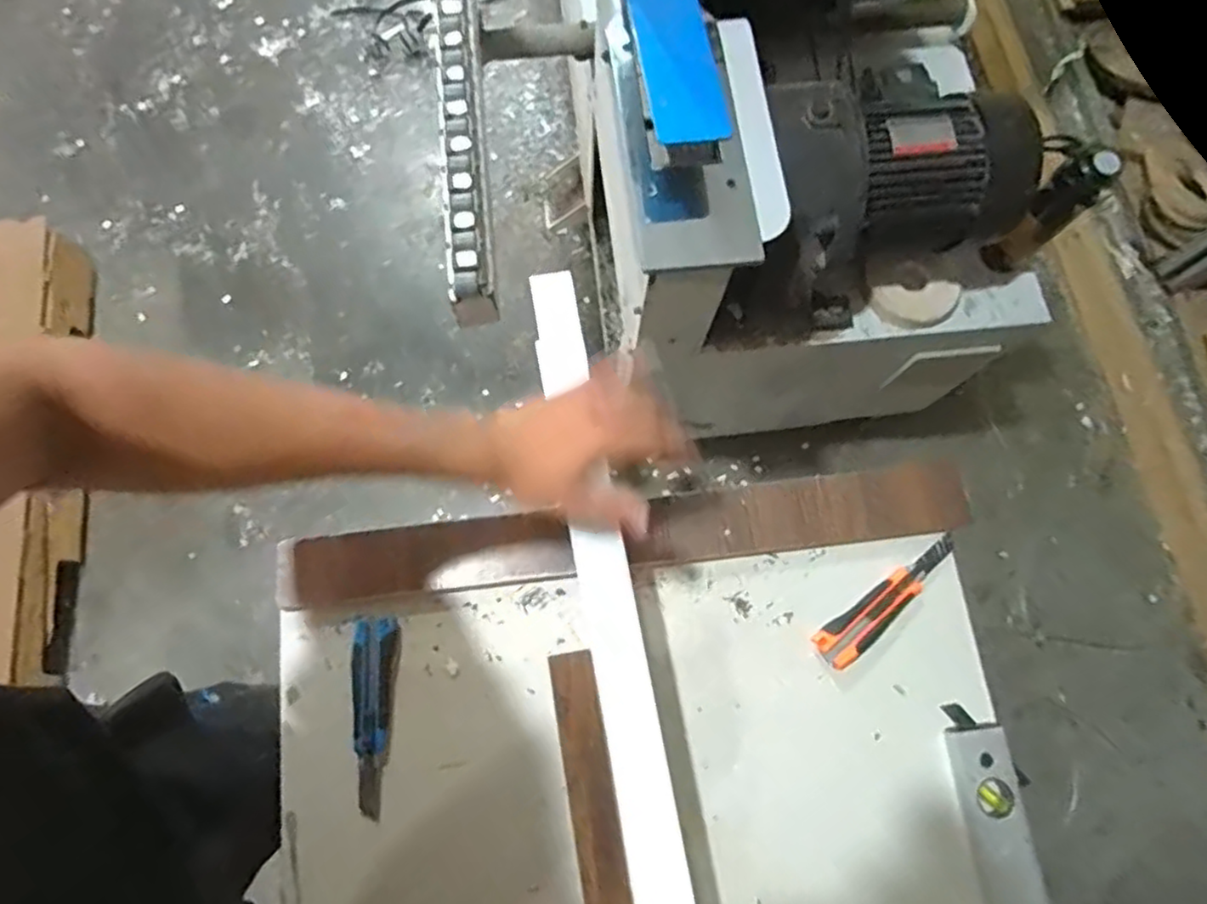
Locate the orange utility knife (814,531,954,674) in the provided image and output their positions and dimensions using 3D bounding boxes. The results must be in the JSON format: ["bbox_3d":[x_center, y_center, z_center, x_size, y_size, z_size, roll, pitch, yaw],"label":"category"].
[{"bbox_3d":[0.299,0.153,0.698,0.190,0.010,0.043,-35,79,-10],"label":"orange utility knife"}]

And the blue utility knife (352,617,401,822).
[{"bbox_3d":[-0.225,0.255,0.655,0.043,0.023,0.178,2,75,-1],"label":"blue utility knife"}]

